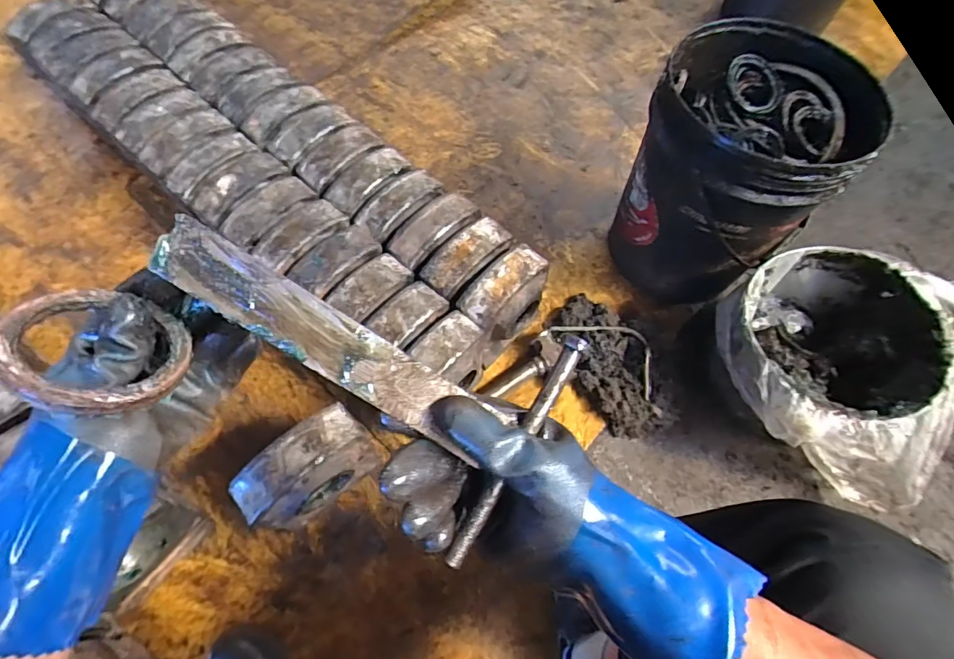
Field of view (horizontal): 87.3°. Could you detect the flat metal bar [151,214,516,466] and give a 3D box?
[{"bbox_3d":[-0.095,0.002,0.294,0.187,0.012,0.034,33,64,-8],"label":"flat metal bar"}]

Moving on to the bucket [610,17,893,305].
[{"bbox_3d":[0.410,-0.237,0.884,0.308,0.388,0.257,33,67,13],"label":"bucket"}]

